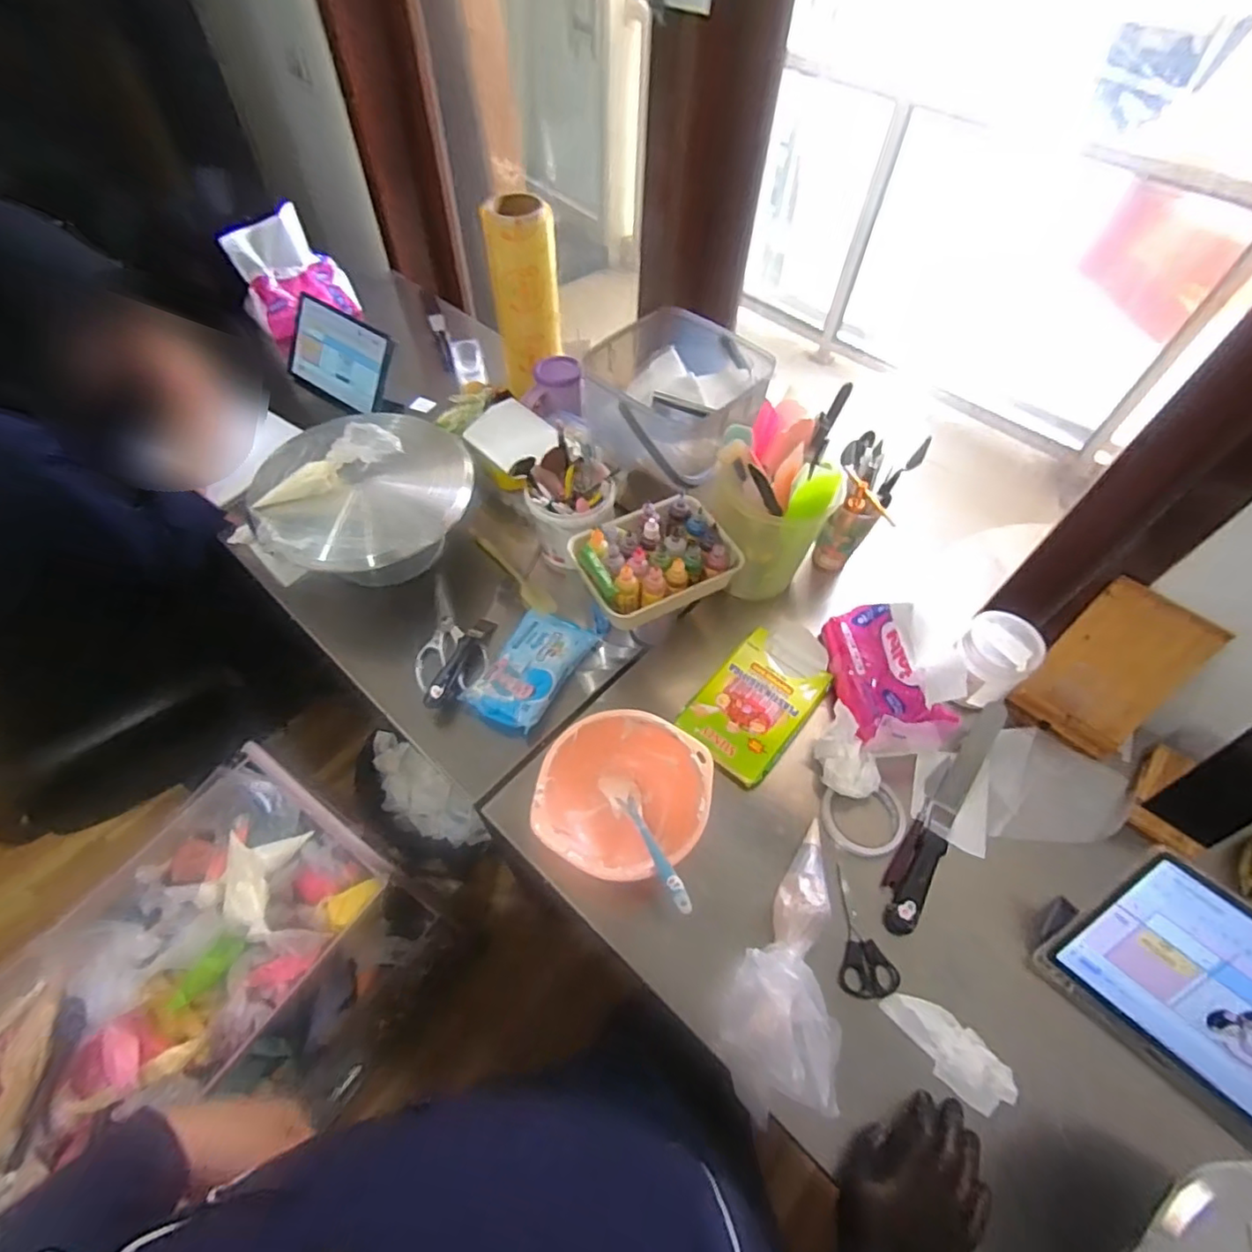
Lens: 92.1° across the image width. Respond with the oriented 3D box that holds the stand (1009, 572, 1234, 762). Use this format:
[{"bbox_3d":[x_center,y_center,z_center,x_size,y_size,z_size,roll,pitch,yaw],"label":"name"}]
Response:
[{"bbox_3d":[0.607,0.056,0.757,0.130,0.202,0.043,38,29,20],"label":"stand"}]

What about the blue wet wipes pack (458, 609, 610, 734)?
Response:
[{"bbox_3d":[-0.121,0.043,0.820,0.109,0.030,0.200,28,61,15],"label":"blue wet wipes pack"}]

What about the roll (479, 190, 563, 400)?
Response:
[{"bbox_3d":[-0.170,-0.556,1.024,0.111,0.273,0.114,-10,58,-8],"label":"roll"}]

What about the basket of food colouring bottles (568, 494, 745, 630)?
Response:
[{"bbox_3d":[0.042,-0.084,0.798,0.204,0.083,0.154,-23,61,-16],"label":"basket of food colouring bottles"}]

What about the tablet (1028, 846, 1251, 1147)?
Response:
[{"bbox_3d":[0.568,0.363,0.574,0.249,0.183,0.016,40,20,25],"label":"tablet"}]

